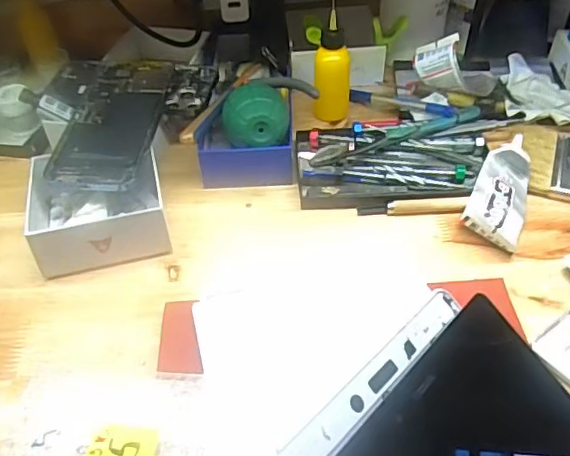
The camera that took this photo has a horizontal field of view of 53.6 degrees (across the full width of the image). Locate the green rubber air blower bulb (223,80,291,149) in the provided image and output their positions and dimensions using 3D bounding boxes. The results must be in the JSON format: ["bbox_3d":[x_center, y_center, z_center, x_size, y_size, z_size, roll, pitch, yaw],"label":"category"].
[{"bbox_3d":[-0.025,-0.095,0.507,0.059,0.052,0.048,2,52,2],"label":"green rubber air blower bulb"}]

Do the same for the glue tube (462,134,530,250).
[{"bbox_3d":[0.184,-0.034,0.475,0.046,0.018,0.113,17,50,20],"label":"glue tube"}]

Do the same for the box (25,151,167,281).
[{"bbox_3d":[-0.153,-0.017,0.465,0.104,0.045,0.104,-12,47,-6],"label":"box"}]

